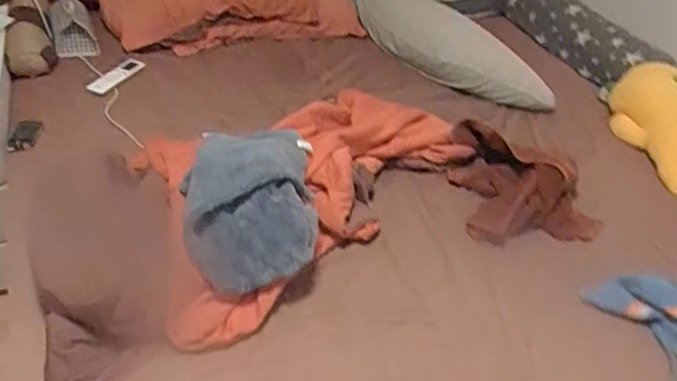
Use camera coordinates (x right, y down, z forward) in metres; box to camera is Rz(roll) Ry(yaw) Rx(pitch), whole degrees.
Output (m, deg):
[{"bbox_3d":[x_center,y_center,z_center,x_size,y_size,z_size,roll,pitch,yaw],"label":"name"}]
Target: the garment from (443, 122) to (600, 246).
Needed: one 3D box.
[{"bbox_3d":[0.424,-0.034,1.372,0.301,0.077,0.318,-1,41,-10],"label":"garment"}]

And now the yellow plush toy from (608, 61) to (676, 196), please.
[{"bbox_3d":[0.913,-0.193,1.595,0.226,0.156,0.426,-3,42,-12],"label":"yellow plush toy"}]

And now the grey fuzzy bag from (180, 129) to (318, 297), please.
[{"bbox_3d":[-0.157,0.003,1.103,0.231,0.163,0.337,2,40,-8],"label":"grey fuzzy bag"}]

